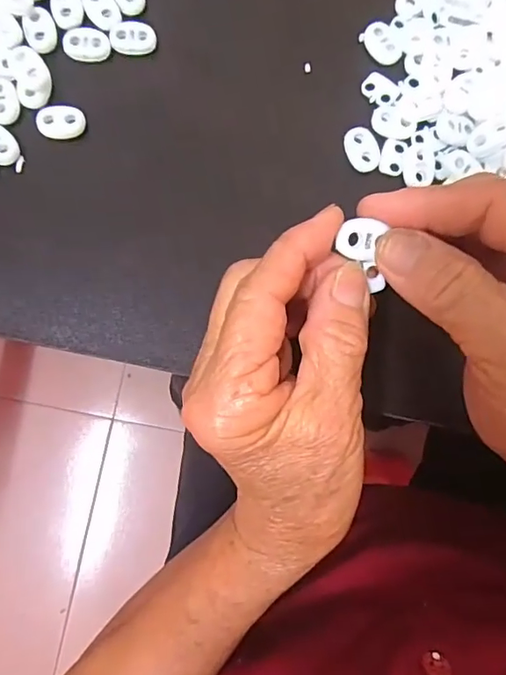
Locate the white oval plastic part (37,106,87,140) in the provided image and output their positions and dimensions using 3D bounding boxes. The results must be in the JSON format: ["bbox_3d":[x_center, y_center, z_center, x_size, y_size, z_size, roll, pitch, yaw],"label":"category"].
[{"bbox_3d":[-0.093,-0.104,0.243,0.022,0.004,0.016,2,84,-2],"label":"white oval plastic part"}]

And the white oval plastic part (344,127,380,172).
[{"bbox_3d":[0.054,-0.093,0.251,0.015,0.005,0.022,-22,85,-4],"label":"white oval plastic part"}]

